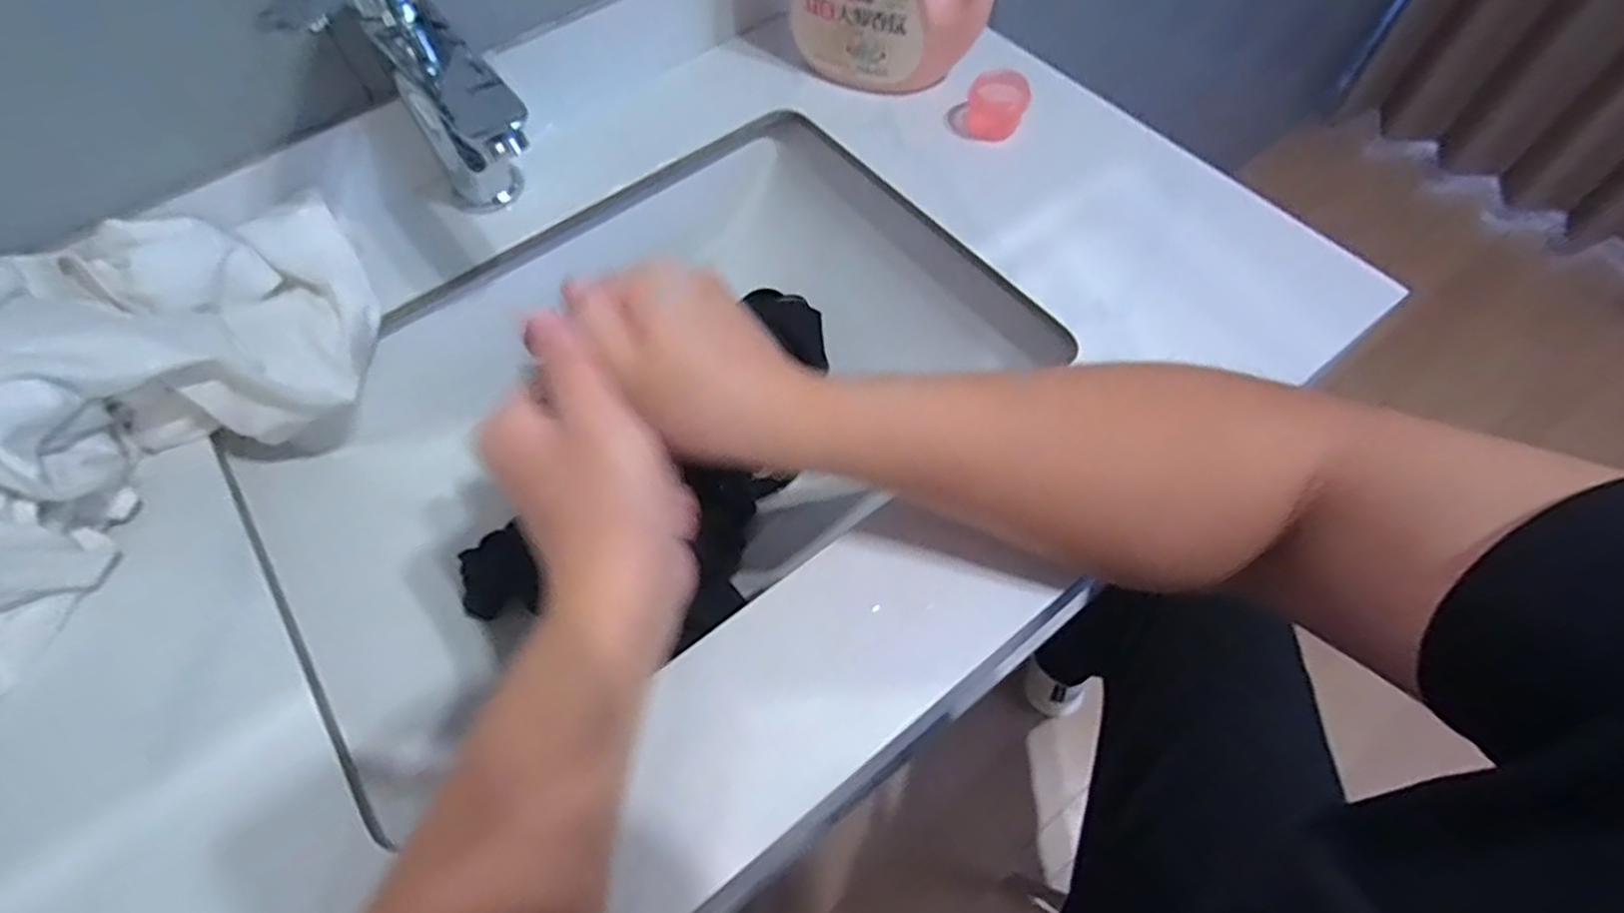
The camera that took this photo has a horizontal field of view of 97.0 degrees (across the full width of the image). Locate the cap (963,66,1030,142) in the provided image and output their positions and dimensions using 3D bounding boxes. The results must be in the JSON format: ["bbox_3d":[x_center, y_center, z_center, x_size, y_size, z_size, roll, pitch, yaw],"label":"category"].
[{"bbox_3d":[0.131,-0.250,0.509,0.040,0.037,0.040,-1,61,2],"label":"cap"}]

